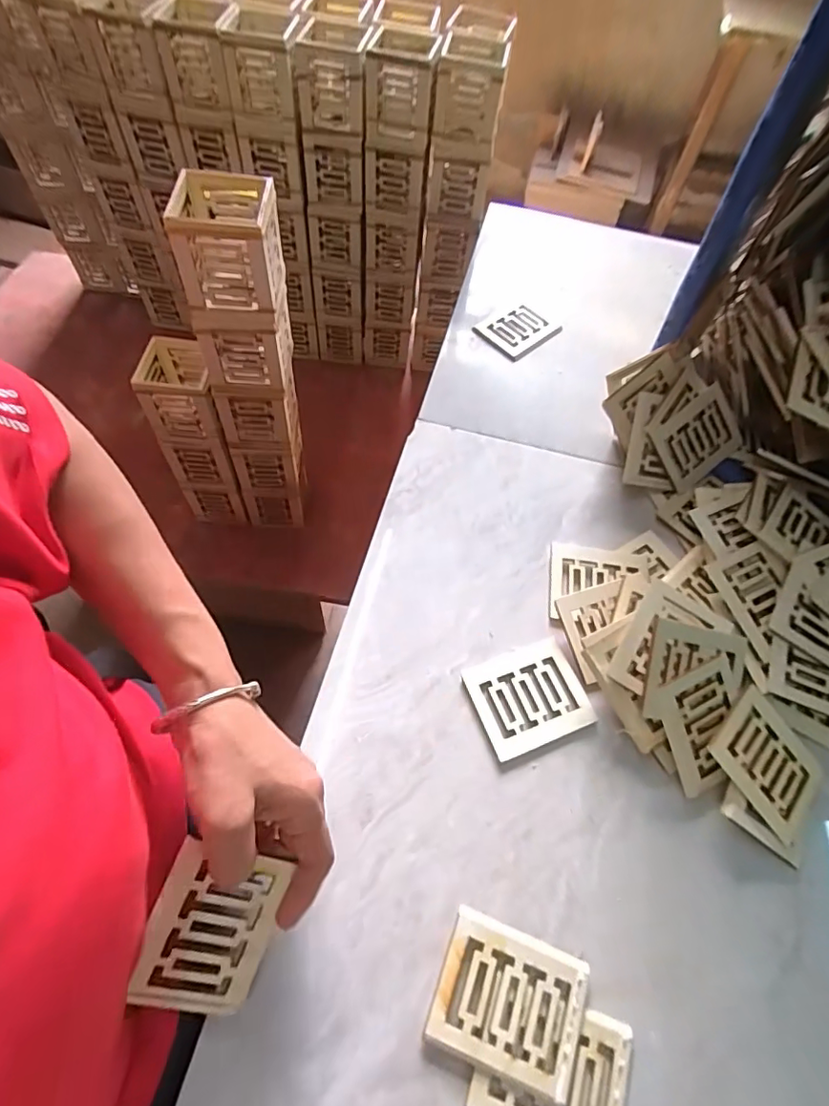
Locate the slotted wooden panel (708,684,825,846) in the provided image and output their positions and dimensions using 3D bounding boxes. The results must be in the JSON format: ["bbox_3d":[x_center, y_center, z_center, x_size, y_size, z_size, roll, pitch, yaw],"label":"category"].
[{"bbox_3d":[0.245,0.144,0.370,0.066,0.005,0.079,-38,87,-25],"label":"slotted wooden panel"}]

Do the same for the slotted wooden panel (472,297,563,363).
[{"bbox_3d":[0.115,-0.248,0.592,0.079,0.007,0.064,-39,71,-22],"label":"slotted wooden panel"}]

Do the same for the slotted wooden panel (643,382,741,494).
[{"bbox_3d":[0.255,-0.104,0.485,0.075,0.006,0.070,-36,111,-1],"label":"slotted wooden panel"}]

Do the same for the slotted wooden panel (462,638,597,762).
[{"bbox_3d":[0.085,0.107,0.398,0.080,0.004,0.069,-17,64,-13],"label":"slotted wooden panel"}]

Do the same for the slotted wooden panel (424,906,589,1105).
[{"bbox_3d":[0.054,0.259,0.309,0.082,0.008,0.068,21,62,7],"label":"slotted wooden panel"}]

